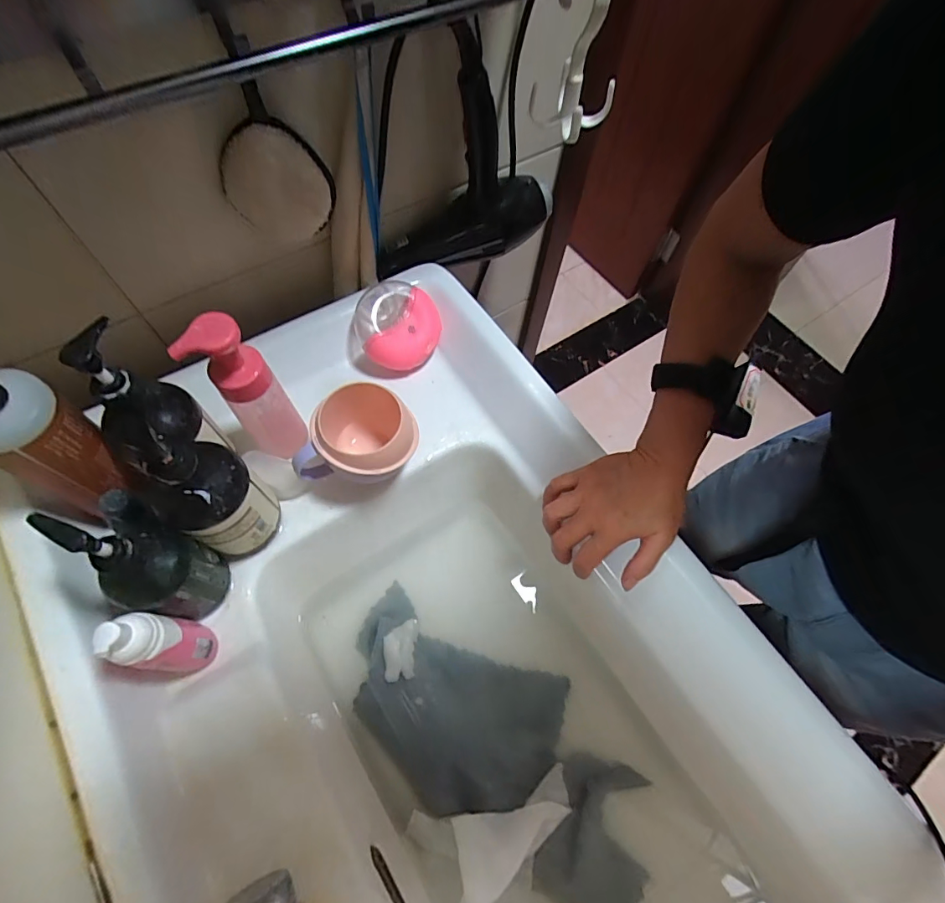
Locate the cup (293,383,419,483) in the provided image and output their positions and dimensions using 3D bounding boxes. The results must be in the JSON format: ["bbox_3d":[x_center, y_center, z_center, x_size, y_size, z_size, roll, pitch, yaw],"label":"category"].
[{"bbox_3d":[-0.107,-0.008,0.474,0.099,0.081,0.098,1,64,-3],"label":"cup"}]

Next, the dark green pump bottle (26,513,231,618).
[{"bbox_3d":[-0.249,0.087,0.364,0.058,0.172,0.067,13,64,3],"label":"dark green pump bottle"}]

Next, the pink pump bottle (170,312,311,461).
[{"bbox_3d":[-0.201,-0.050,0.431,0.044,0.179,0.053,29,66,10],"label":"pink pump bottle"}]

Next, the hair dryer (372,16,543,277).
[{"bbox_3d":[-0.011,-0.322,0.556,0.223,0.206,0.105,-39,72,-20],"label":"hair dryer"}]

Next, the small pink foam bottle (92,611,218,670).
[{"bbox_3d":[-0.235,0.145,0.360,0.035,0.108,0.035,1,64,-3],"label":"small pink foam bottle"}]

